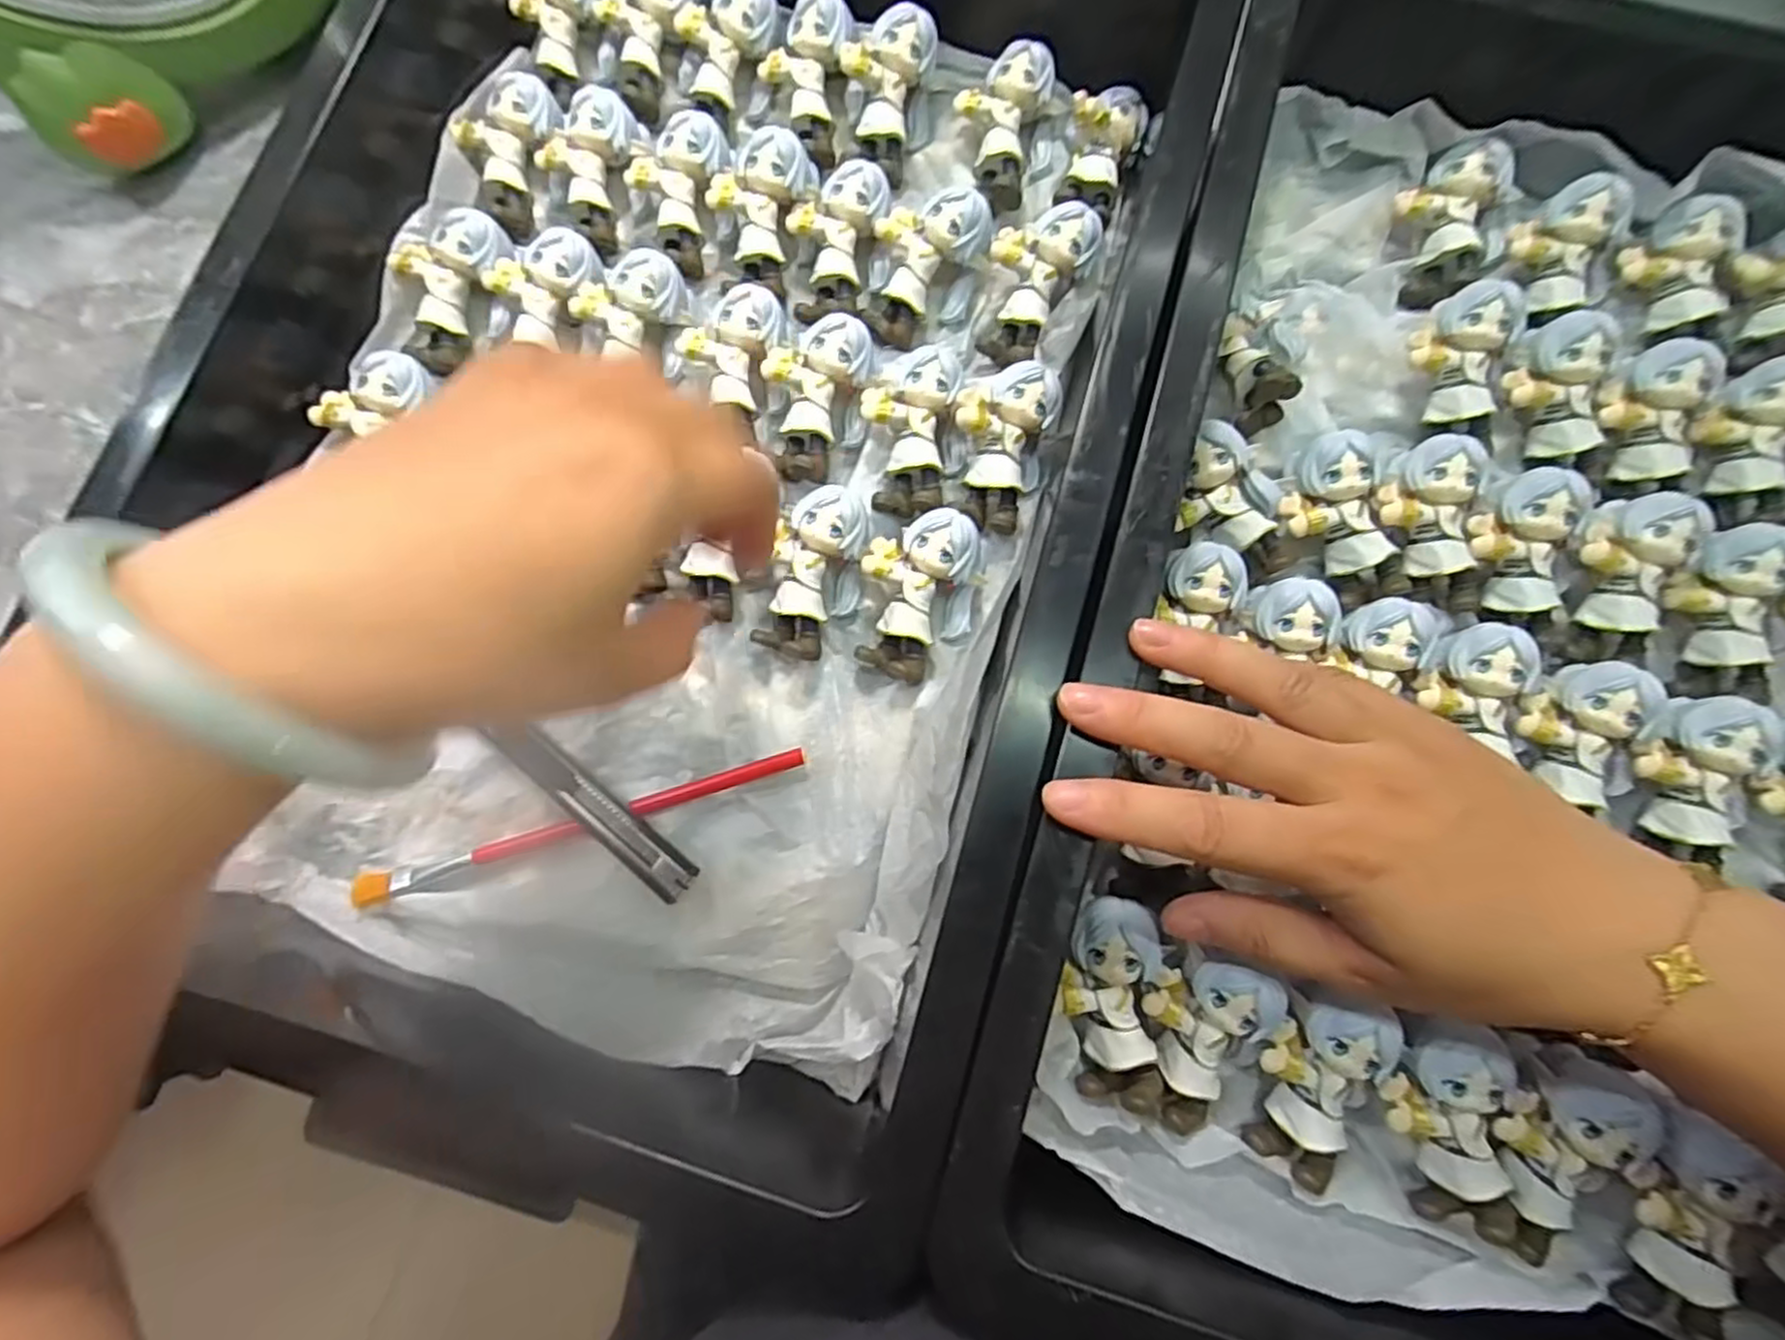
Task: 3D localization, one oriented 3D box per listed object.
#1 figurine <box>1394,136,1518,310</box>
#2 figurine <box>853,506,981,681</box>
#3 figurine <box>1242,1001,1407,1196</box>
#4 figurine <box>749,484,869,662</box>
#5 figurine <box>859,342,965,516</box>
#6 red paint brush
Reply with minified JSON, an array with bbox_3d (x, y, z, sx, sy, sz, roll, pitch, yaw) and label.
[{"bbox_3d":[0.219,-0.174,0.299,0.035,0.024,0.059,12,97,4],"label":"figurine"},{"bbox_3d":[0.009,-0.026,0.271,0.039,0.024,0.058,9,80,3],"label":"figurine"},{"bbox_3d":[0.135,0.130,0.238,0.037,0.021,0.062,17,105,4],"label":"figurine"},{"bbox_3d":[-0.028,-0.034,0.274,0.031,0.024,0.059,12,80,4],"label":"figurine"},{"bbox_3d":[0.009,-0.087,0.285,0.036,0.024,0.058,-2,80,1],"label":"figurine"},{"bbox_3d":[-0.111,0.056,0.271,0.165,0.004,0.011,-16,80,-1],"label":"red paint brush"}]

